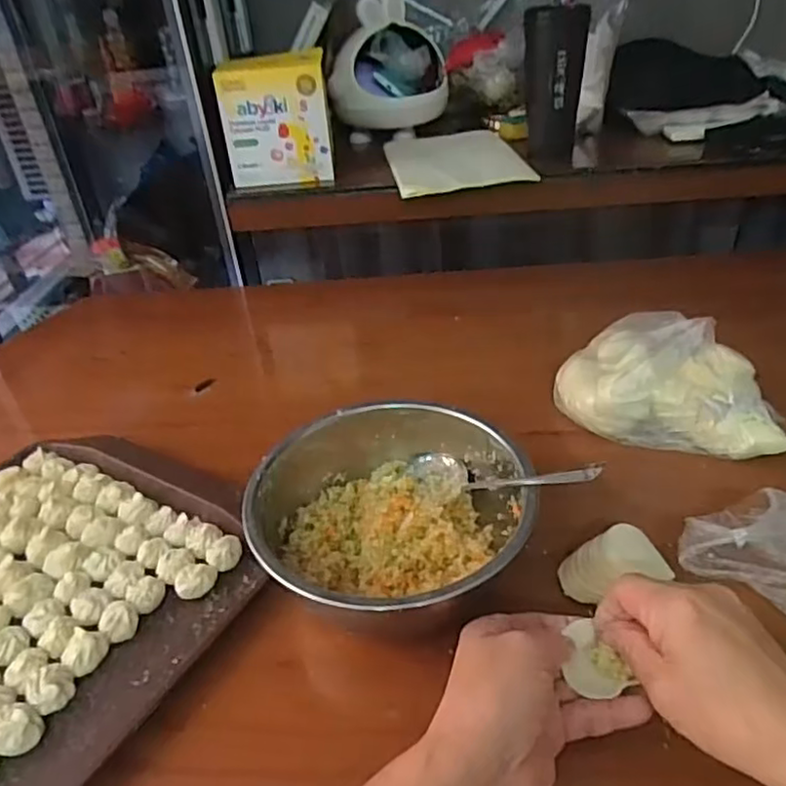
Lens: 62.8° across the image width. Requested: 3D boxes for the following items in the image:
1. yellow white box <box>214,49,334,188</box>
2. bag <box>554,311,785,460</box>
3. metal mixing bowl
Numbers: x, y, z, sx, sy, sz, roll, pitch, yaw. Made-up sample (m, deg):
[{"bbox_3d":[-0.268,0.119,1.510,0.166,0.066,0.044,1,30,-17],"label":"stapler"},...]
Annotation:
[{"bbox_3d":[-0.154,-0.362,0.864,0.143,0.150,0.068,-6,35,-1],"label":"yellow white box"},{"bbox_3d":[0.240,-0.017,0.555,0.188,0.086,0.109,12,39,23],"label":"bag"},{"bbox_3d":[0.003,0.081,0.449,0.180,0.067,0.171,-4,35,3],"label":"metal mixing bowl"}]

